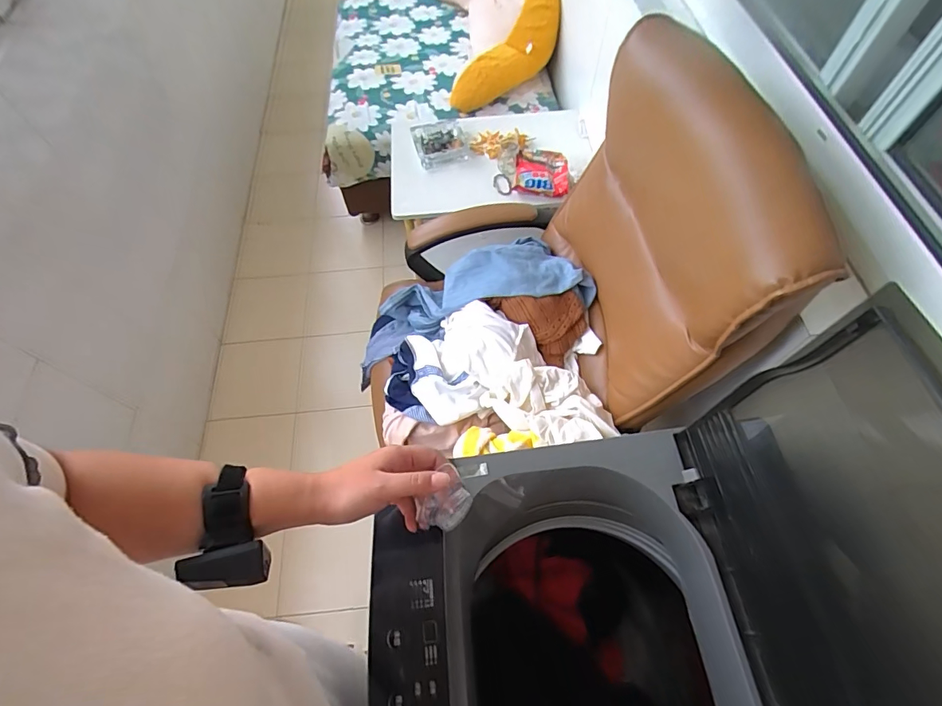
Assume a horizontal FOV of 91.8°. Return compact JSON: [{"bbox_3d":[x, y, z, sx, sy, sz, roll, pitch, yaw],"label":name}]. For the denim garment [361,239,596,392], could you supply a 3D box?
[{"bbox_3d":[-0.022,-0.113,1.016,0.548,0.143,0.184,-20,56,28],"label":"denim garment"}]

